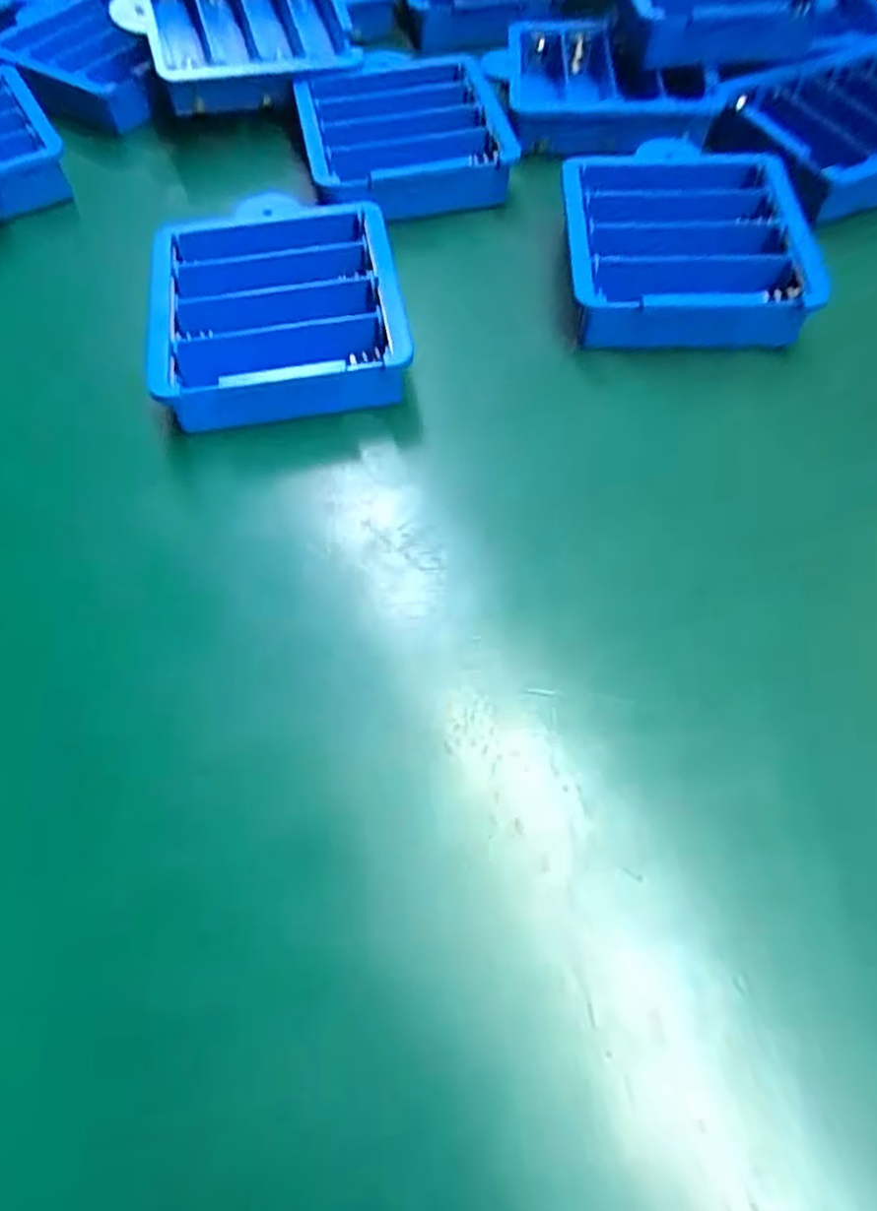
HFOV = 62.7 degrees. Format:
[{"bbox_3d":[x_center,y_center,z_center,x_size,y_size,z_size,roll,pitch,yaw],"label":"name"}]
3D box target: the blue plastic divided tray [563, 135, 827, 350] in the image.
[{"bbox_3d":[0.066,-0.100,0.198,0.060,0.017,0.068,1,58,1],"label":"blue plastic divided tray"}]

